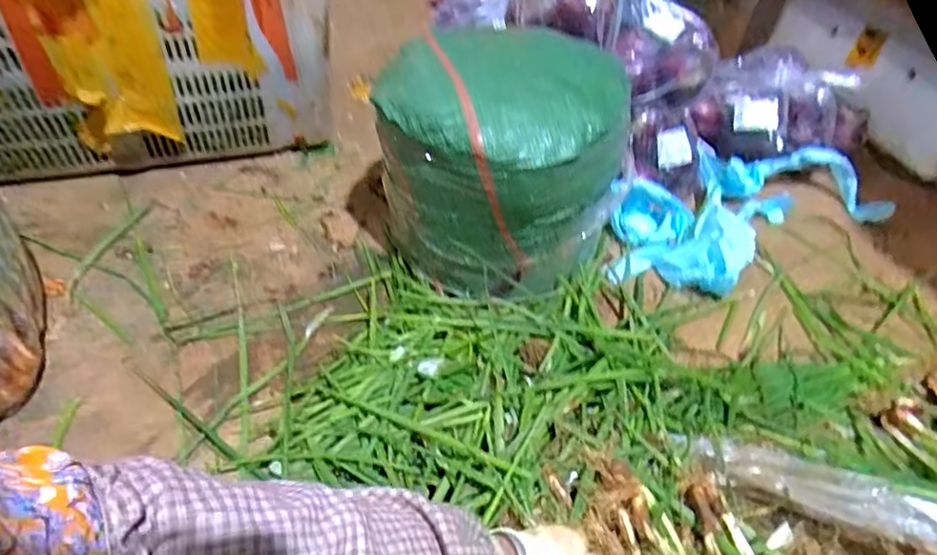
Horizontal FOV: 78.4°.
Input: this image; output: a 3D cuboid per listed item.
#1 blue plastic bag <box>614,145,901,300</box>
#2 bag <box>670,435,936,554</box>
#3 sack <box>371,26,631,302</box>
[{"bbox_3d":[0.409,-0.114,0.855,0.502,0.107,0.213,-22,51,-25],"label":"blue plastic bag"},{"bbox_3d":[0.358,0.203,0.517,0.324,0.036,0.055,14,43,31],"label":"bag"},{"bbox_3d":[0.047,-0.143,0.733,0.269,0.256,0.261,26,49,17],"label":"sack"}]

